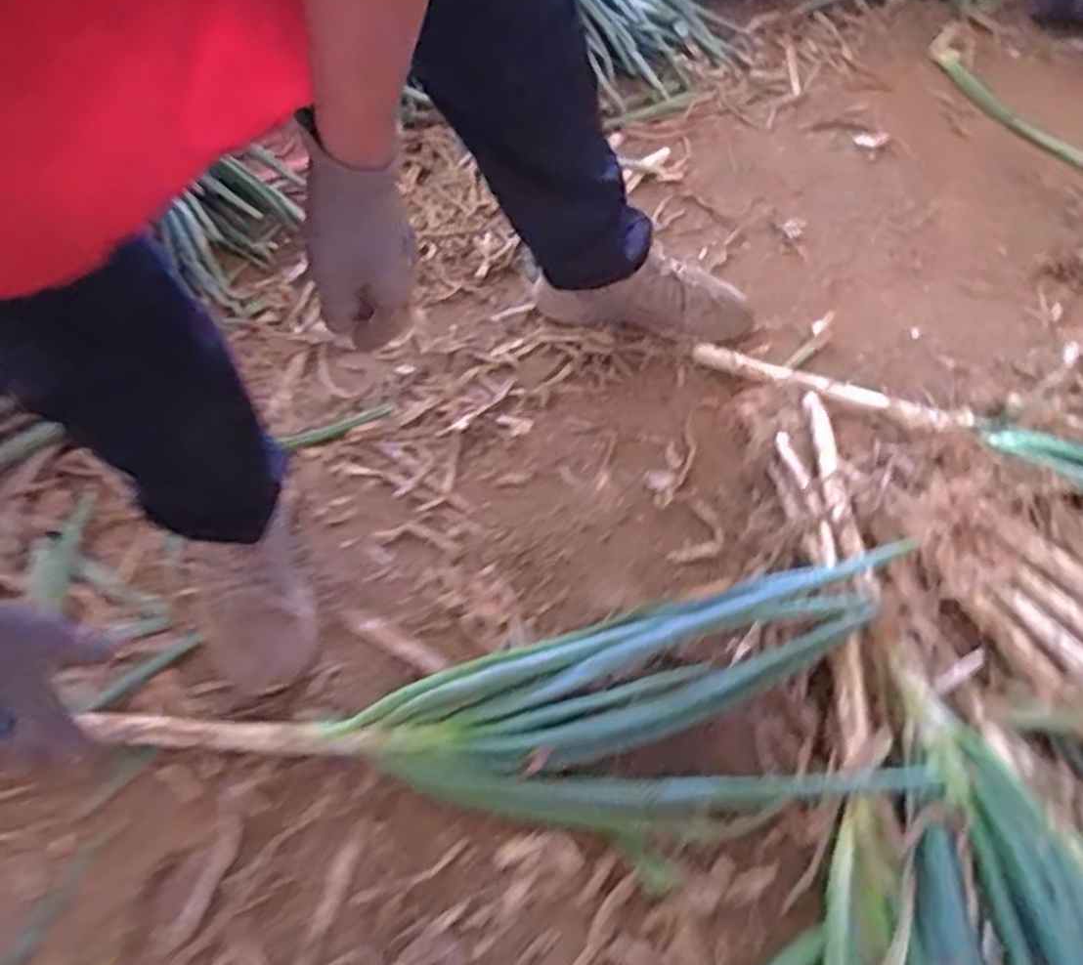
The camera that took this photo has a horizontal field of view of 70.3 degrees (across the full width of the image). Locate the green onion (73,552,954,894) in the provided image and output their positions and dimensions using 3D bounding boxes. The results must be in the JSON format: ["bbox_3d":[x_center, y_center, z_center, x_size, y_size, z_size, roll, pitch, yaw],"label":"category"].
[{"bbox_3d":[-0.024,0.216,0.674,0.683,0.064,0.195,-10,59,2],"label":"green onion"}]

